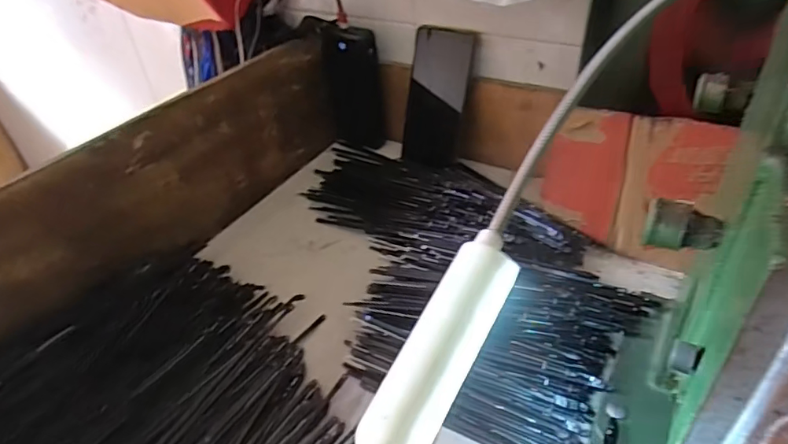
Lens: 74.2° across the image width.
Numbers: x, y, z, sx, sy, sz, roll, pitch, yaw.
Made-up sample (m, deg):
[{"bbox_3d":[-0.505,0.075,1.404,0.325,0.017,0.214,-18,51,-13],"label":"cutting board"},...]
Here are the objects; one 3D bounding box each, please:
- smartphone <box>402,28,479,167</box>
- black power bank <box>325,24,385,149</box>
[{"bbox_3d":[0.052,-0.148,0.629,0.070,0.160,0.008,17,22,20],"label":"smartphone"},{"bbox_3d":[-0.052,-0.171,0.677,0.072,0.149,0.035,23,48,30],"label":"black power bank"}]

